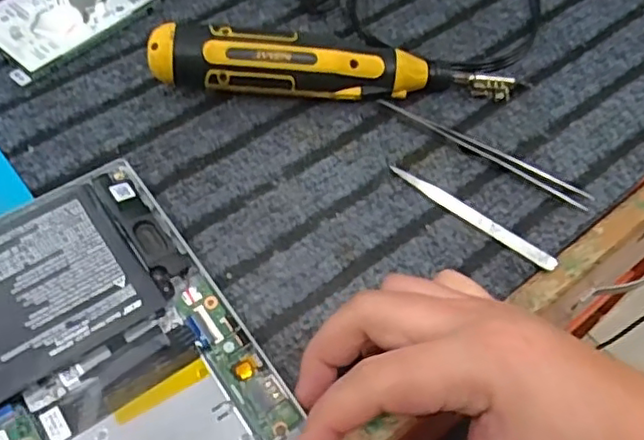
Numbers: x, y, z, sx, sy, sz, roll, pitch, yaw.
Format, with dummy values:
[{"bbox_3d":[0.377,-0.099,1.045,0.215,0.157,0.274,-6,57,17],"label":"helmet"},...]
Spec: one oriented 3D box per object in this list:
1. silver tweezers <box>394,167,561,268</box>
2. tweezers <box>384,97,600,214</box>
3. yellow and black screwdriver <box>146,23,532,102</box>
[{"bbox_3d":[0.082,-0.004,0.342,0.099,0.004,0.010,36,62,19],"label":"silver tweezers"},{"bbox_3d":[0.092,-0.040,0.365,0.130,0.006,0.010,29,60,16],"label":"tweezers"},{"bbox_3d":[0.009,-0.091,0.371,0.211,0.040,0.026,-1,57,-3],"label":"yellow and black screwdriver"}]

